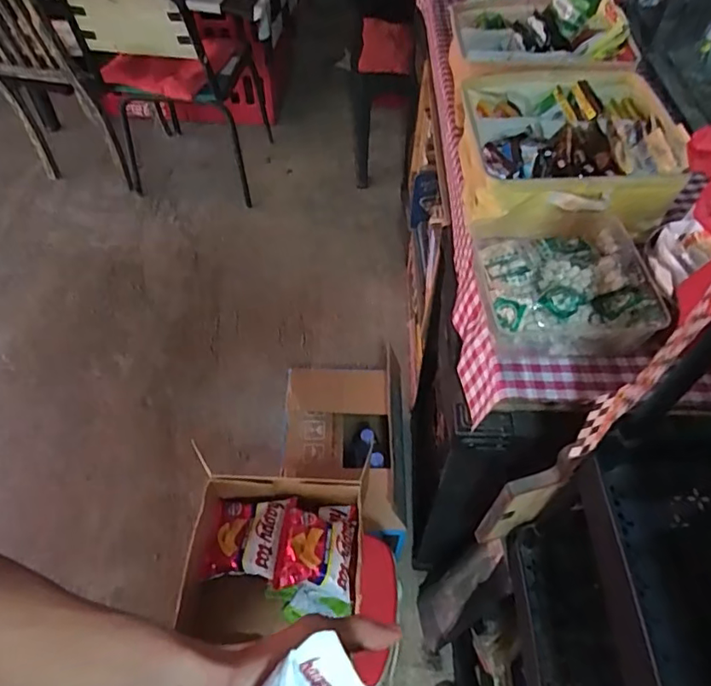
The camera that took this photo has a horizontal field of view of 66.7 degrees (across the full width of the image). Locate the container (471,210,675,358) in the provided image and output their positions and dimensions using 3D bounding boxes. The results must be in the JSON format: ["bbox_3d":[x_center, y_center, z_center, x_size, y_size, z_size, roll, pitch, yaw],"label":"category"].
[{"bbox_3d":[0.256,-0.085,0.685,0.182,0.068,0.212,-1,54,-2],"label":"container"}]

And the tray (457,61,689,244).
[{"bbox_3d":[0.304,-0.292,0.807,0.263,0.121,0.301,2,54,0],"label":"tray"}]

